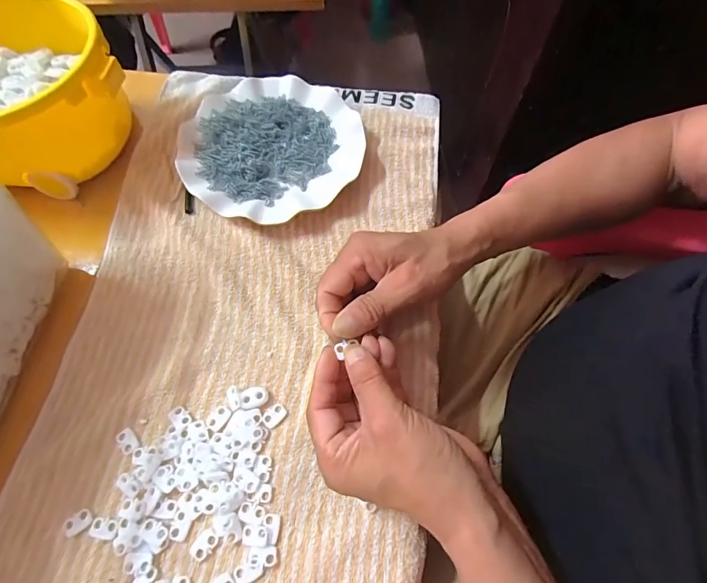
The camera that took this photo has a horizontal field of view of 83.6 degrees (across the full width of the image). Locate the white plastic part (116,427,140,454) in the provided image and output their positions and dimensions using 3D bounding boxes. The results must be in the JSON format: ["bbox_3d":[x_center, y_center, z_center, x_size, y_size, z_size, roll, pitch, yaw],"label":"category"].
[{"bbox_3d":[-0.170,0.112,0.297,0.012,0.004,0.018,-37,70,-16],"label":"white plastic part"}]

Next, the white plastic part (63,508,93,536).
[{"bbox_3d":[-0.192,0.160,0.273,0.020,0.004,0.012,-32,69,-14],"label":"white plastic part"}]

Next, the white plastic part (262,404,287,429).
[{"bbox_3d":[-0.061,0.095,0.305,0.013,0.004,0.018,41,71,17],"label":"white plastic part"}]

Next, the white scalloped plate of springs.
[{"bbox_3d":[-0.084,-0.147,0.401,0.179,0.024,0.175,0,64,0],"label":"white scalloped plate of springs"}]

